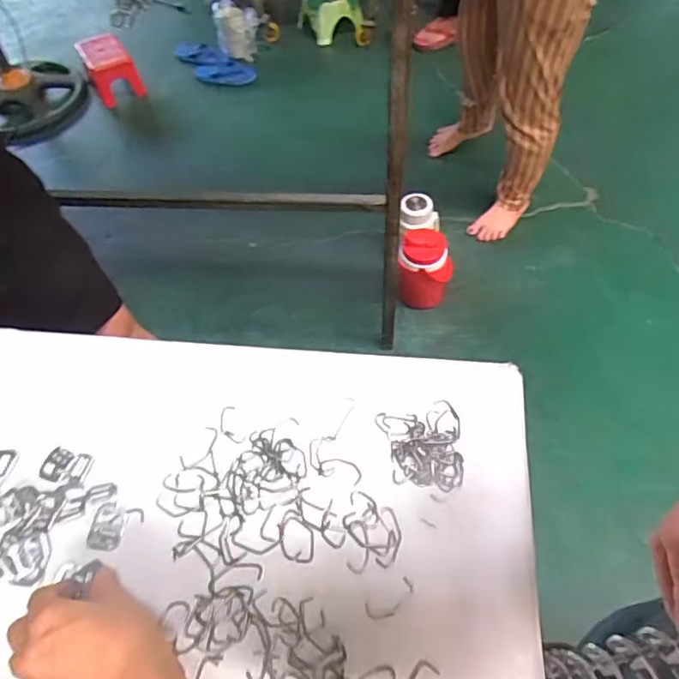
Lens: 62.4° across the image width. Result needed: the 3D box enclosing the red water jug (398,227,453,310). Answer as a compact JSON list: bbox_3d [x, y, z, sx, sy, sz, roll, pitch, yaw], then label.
[{"bbox_3d":[0.219,-0.178,1.448,0.140,0.179,0.121,-2,56,3],"label":"red water jug"}]

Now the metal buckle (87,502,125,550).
[{"bbox_3d":[-0.187,0.150,0.450,0.025,0.005,0.036,1,56,4],"label":"metal buckle"}]

